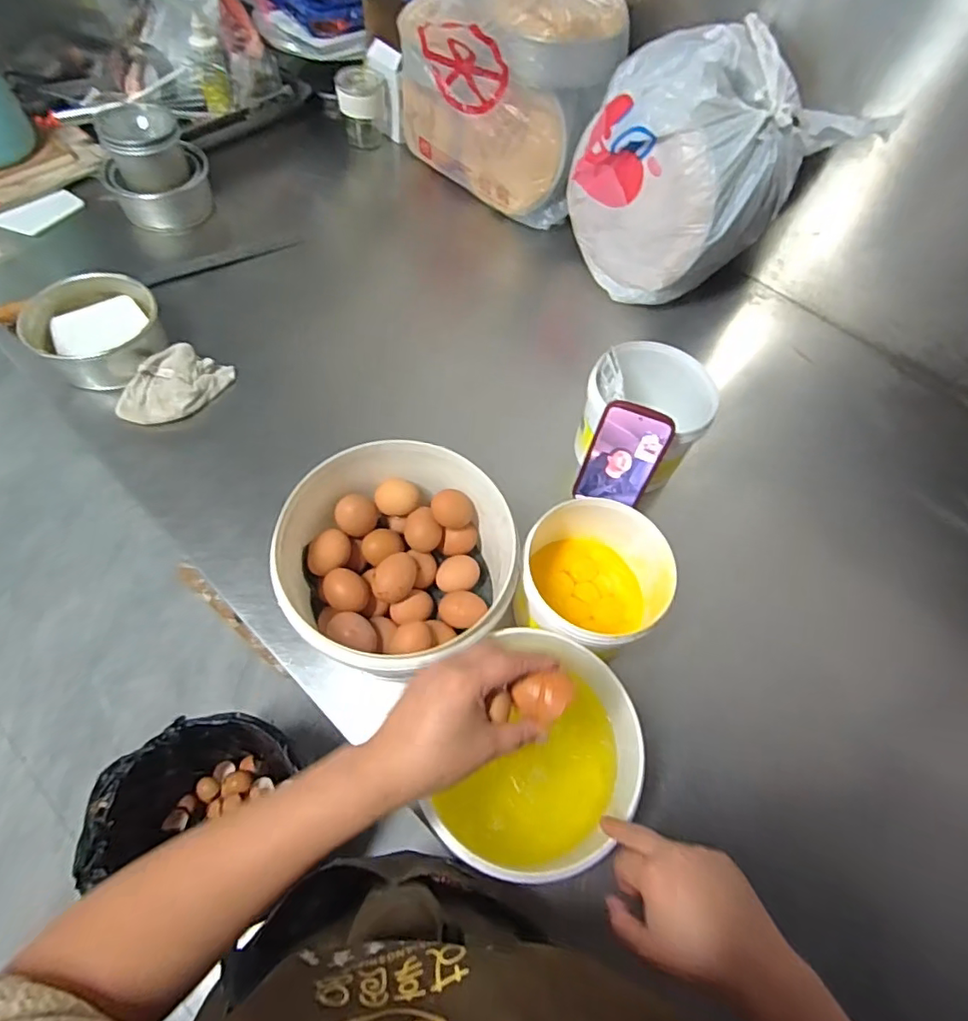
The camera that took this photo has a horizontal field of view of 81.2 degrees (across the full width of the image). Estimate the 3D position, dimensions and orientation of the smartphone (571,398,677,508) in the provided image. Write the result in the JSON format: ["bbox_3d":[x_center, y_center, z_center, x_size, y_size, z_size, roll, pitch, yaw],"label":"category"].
[{"bbox_3d":[0.166,-0.061,0.679,0.083,0.150,0.007,20,47,8],"label":"smartphone"}]

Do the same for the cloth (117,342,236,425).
[{"bbox_3d":[-0.423,-0.171,0.772,0.084,0.049,0.153,42,67,17],"label":"cloth"}]

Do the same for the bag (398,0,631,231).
[{"bbox_3d":[0.032,-0.724,0.939,0.356,0.309,0.190,31,64,13],"label":"bag"}]

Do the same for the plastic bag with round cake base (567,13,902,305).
[{"bbox_3d":[0.307,-0.506,0.845,0.344,0.295,0.219,37,65,15],"label":"plastic bag with round cake base"}]

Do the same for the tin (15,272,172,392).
[{"bbox_3d":[-0.535,-0.251,0.788,0.158,0.078,0.151,2,61,-3],"label":"tin"}]

